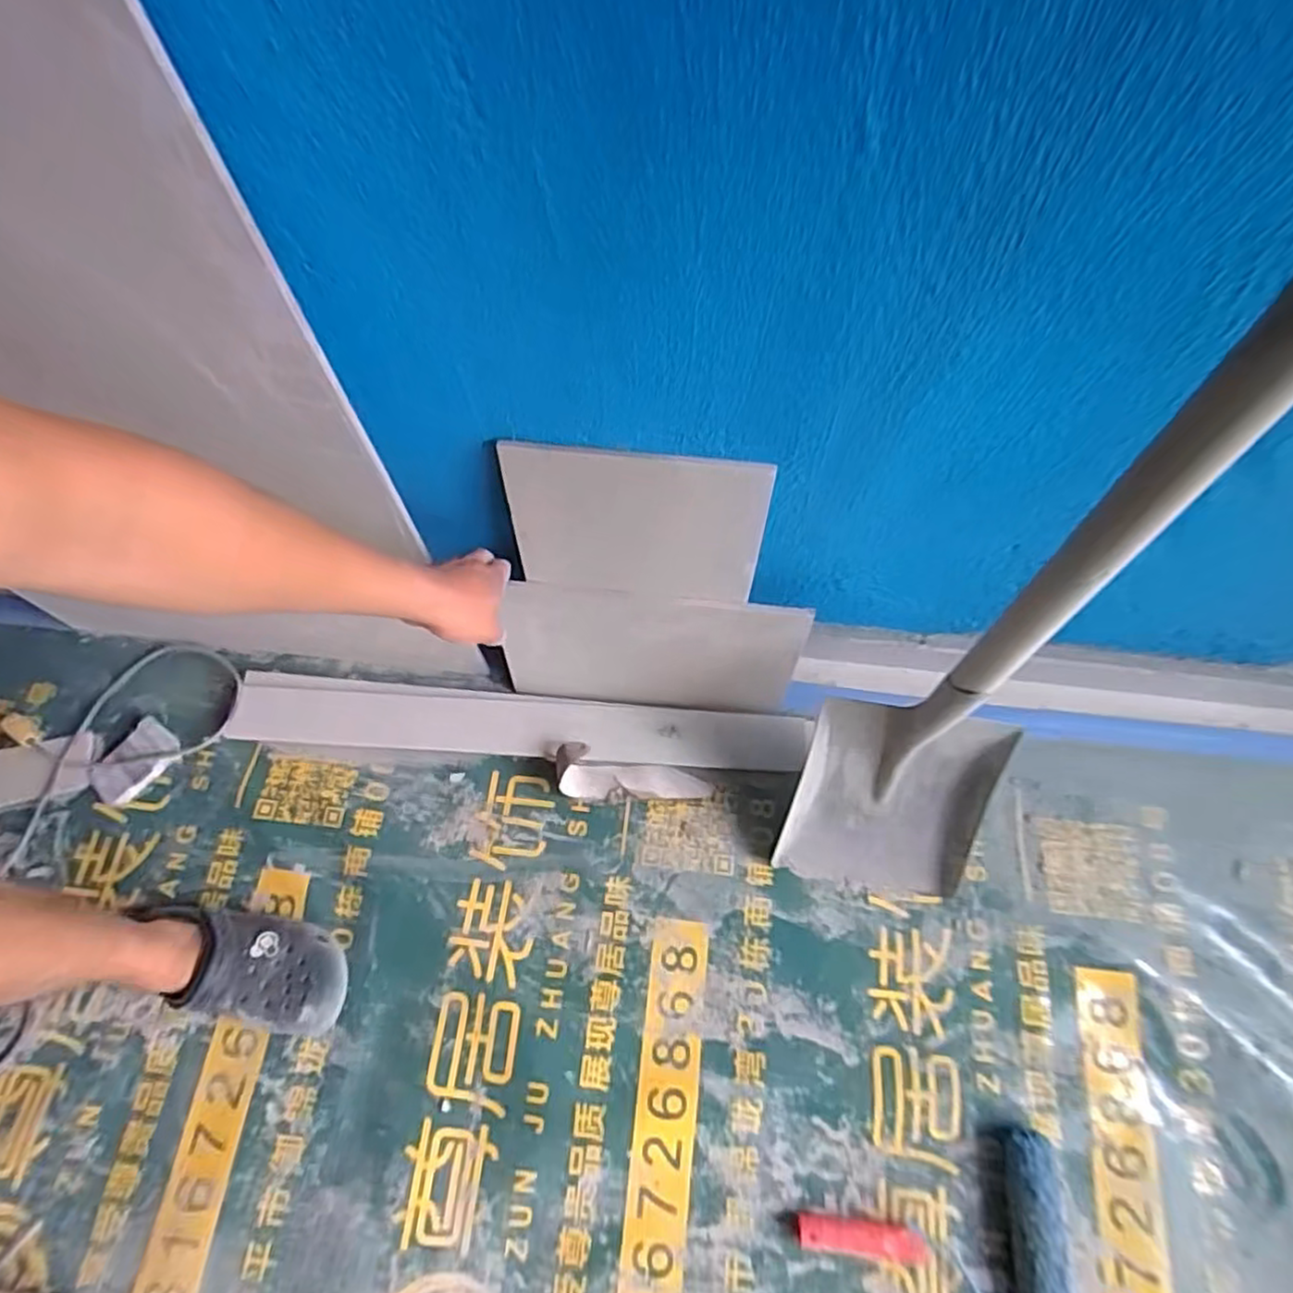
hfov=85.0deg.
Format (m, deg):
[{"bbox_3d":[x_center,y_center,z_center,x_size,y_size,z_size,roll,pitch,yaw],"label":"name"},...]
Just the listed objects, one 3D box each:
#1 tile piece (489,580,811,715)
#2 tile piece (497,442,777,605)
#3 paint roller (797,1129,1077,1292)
[{"bbox_3d":[0.001,0.011,0.841,0.343,0.226,0.011,7,56,5],"label":"tile piece"},{"bbox_3d":[-0.011,-0.110,0.671,0.235,0.189,0.008,6,57,3],"label":"tile piece"},{"bbox_3d":[0.309,0.568,0.717,0.272,0.047,0.168,16,68,8],"label":"paint roller"}]

